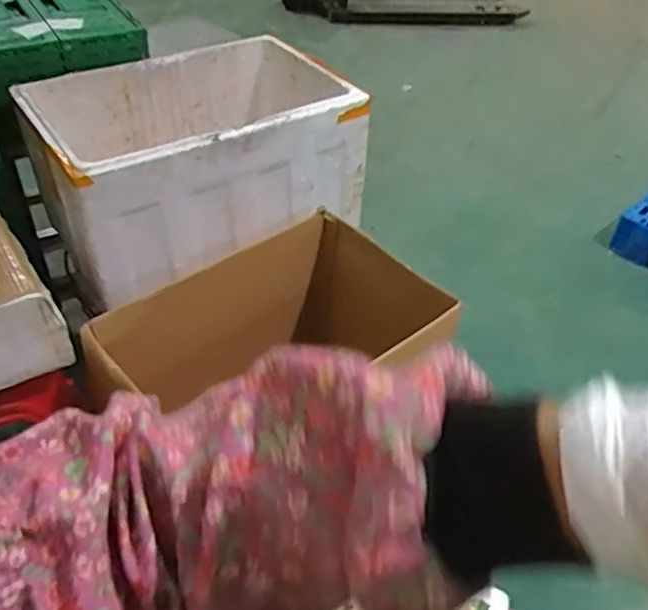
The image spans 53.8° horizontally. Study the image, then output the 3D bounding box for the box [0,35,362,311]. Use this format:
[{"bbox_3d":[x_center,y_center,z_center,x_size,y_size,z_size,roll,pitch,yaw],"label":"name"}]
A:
[{"bbox_3d":[-0.299,-0.362,1.538,0.714,0.319,0.471,-16,45,-19],"label":"box"}]

